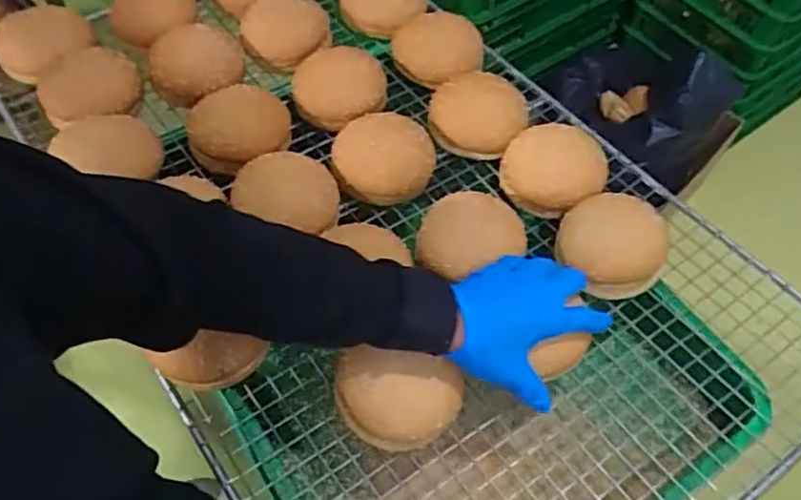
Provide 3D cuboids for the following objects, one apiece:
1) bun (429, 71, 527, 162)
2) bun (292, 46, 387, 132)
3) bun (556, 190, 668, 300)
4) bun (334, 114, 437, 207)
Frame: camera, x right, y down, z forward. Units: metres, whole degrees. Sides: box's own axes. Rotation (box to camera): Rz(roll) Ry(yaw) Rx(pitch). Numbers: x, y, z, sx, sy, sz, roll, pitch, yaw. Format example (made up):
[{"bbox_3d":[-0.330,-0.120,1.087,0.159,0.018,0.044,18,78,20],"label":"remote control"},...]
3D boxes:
[{"bbox_3d":[0.087,-0.155,0.742,0.107,0.049,0.093,13,57,6],"label":"bun"},{"bbox_3d":[-0.071,-0.189,0.766,0.108,0.039,0.101,-3,57,-4],"label":"bun"},{"bbox_3d":[0.206,-0.009,0.647,0.101,0.044,0.098,27,60,15],"label":"bun"},{"bbox_3d":[-0.018,-0.097,0.689,0.106,0.040,0.090,4,57,0],"label":"bun"}]

